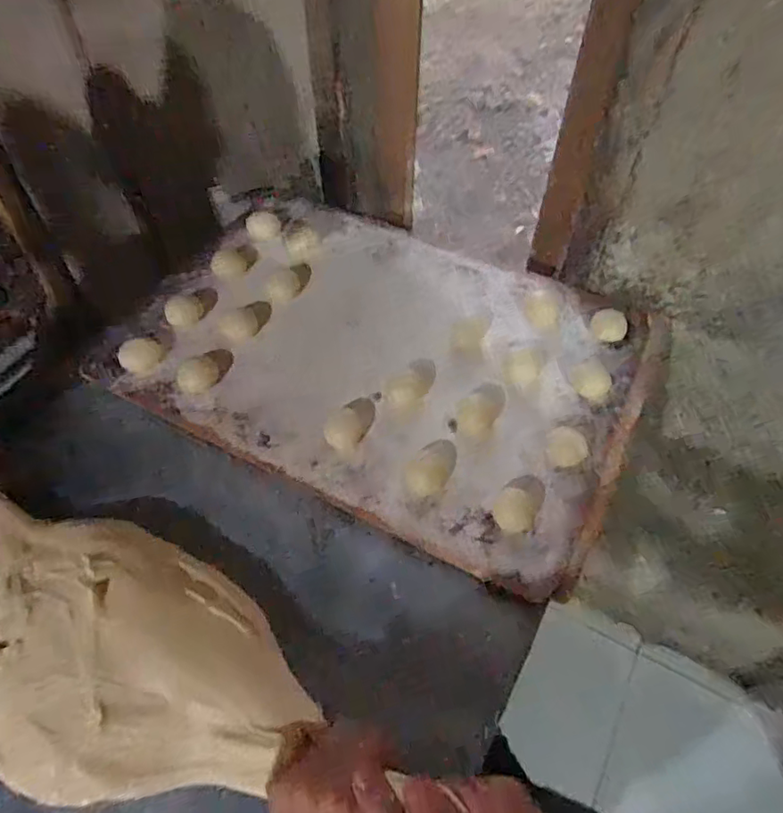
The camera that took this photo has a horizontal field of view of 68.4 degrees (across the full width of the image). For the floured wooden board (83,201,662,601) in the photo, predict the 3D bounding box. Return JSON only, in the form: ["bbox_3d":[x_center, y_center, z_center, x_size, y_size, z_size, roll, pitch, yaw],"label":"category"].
[{"bbox_3d":[-0.005,-0.080,0.727,0.598,0.017,0.433,24,59,16],"label":"floured wooden board"}]

